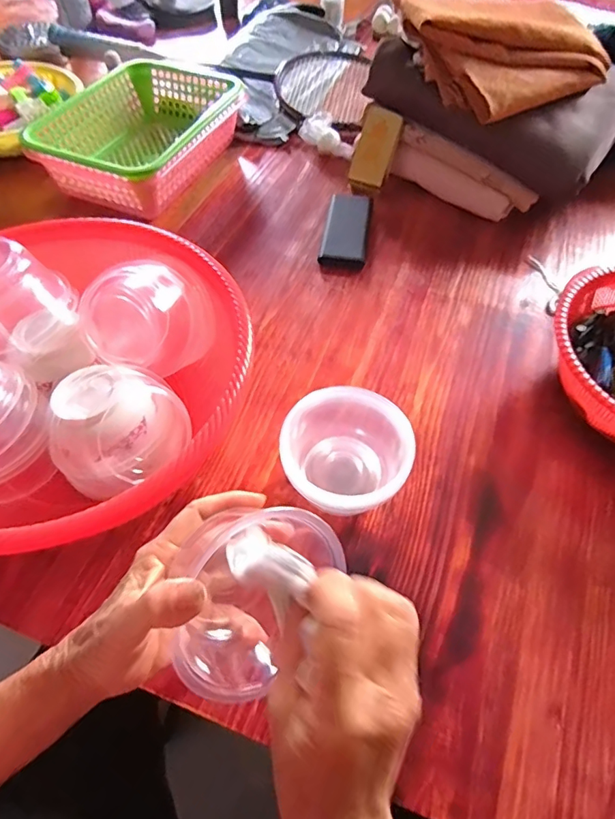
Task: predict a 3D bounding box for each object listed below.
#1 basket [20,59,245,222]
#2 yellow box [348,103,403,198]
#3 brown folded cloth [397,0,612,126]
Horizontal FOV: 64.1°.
[{"bbox_3d":[-0.238,-0.416,0.748,0.209,0.093,0.292,22,59,13],"label":"basket"},{"bbox_3d":[0.100,-0.384,0.735,0.059,0.123,0.024,19,15,11],"label":"yellow box"},{"bbox_3d":[0.267,-0.490,0.666,0.241,0.072,0.207,-15,58,-12],"label":"brown folded cloth"}]

